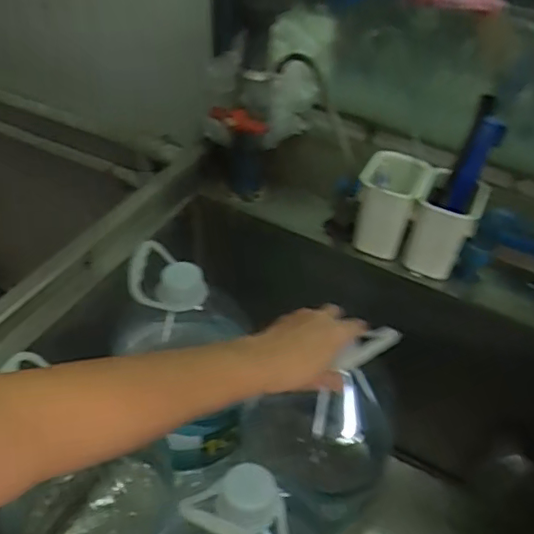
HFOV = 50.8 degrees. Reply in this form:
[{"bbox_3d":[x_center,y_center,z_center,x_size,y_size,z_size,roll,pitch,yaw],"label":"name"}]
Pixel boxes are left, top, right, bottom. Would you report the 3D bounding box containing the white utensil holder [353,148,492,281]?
[{"bbox_3d":[0.187,-0.062,0.716,0.143,0.115,0.084,23,46,17],"label":"white utensil holder"}]

